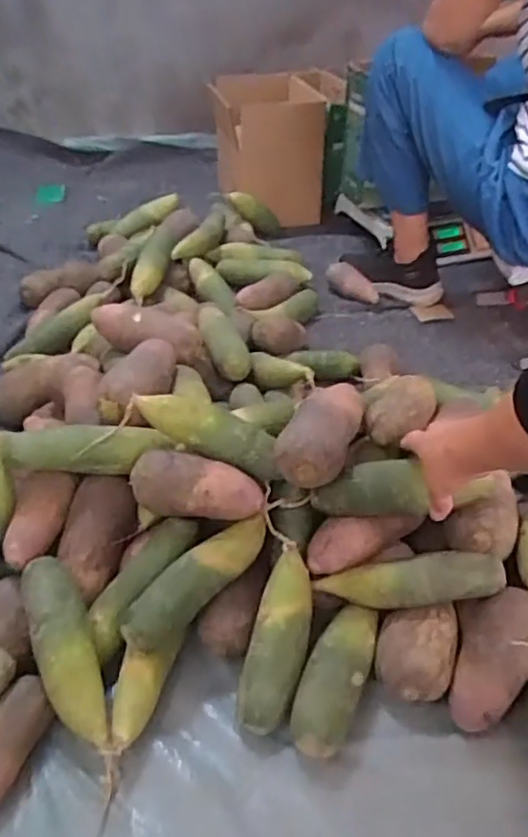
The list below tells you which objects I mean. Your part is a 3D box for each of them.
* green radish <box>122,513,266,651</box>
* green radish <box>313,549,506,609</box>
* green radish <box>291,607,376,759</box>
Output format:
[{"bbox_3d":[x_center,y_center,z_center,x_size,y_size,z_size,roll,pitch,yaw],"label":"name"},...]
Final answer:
[{"bbox_3d":[-0.070,0.166,0.678,0.178,0.046,0.045,-39,52,-21],"label":"green radish"},{"bbox_3d":[0.155,0.177,0.696,0.195,0.045,0.046,-9,37,13],"label":"green radish"},{"bbox_3d":[0.075,0.266,0.663,0.059,0.054,0.160,18,42,21],"label":"green radish"}]

